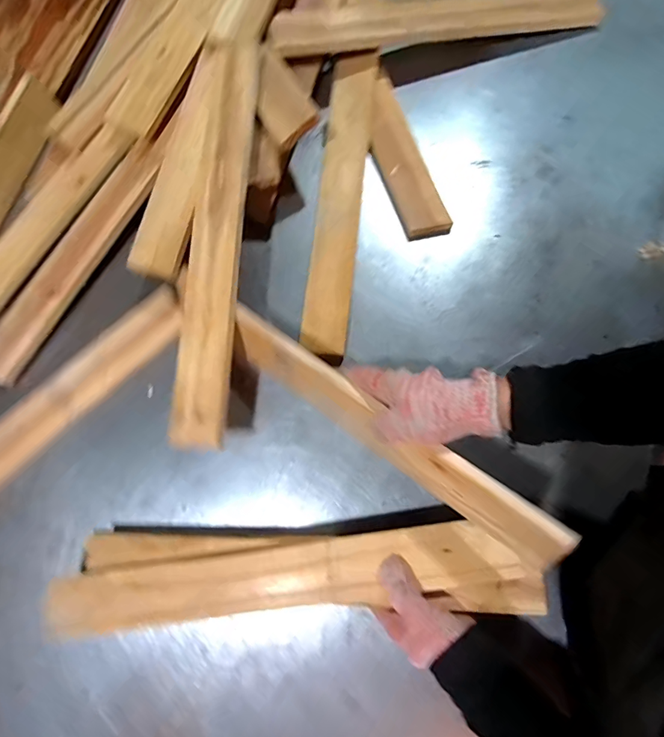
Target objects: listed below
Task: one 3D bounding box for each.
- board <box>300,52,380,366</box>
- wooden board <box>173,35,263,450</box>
[{"bbox_3d":[0.014,-0.233,0.590,0.059,0.027,0.448,6,77,3],"label":"board"},{"bbox_3d":[-0.136,-0.165,0.510,0.065,0.020,0.498,3,77,2],"label":"wooden board"}]

